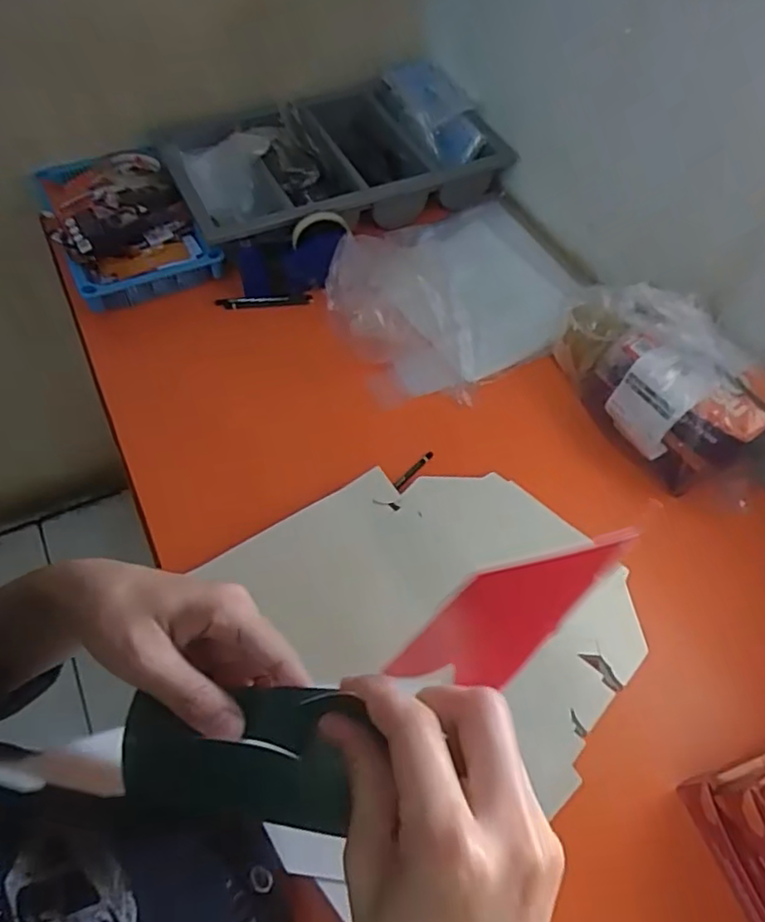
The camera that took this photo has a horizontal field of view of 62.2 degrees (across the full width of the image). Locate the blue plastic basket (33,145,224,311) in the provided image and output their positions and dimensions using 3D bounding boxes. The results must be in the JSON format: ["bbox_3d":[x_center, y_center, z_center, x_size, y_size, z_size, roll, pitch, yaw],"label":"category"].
[{"bbox_3d":[-0.390,-0.350,0.948,0.197,0.065,0.314,-24,60,-17],"label":"blue plastic basket"}]

